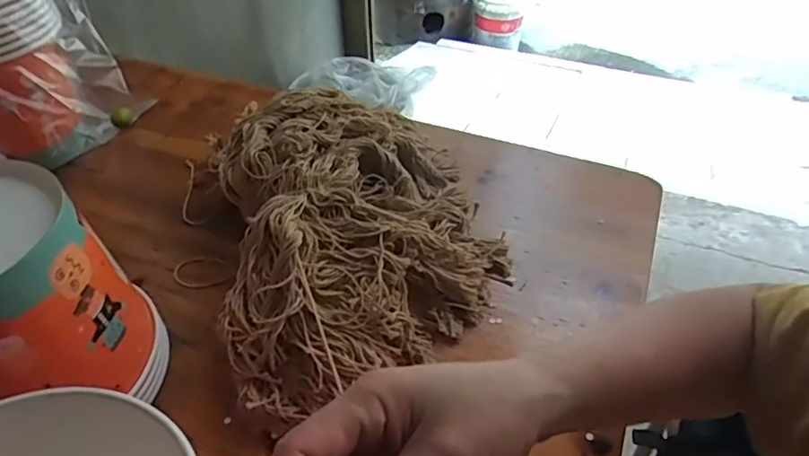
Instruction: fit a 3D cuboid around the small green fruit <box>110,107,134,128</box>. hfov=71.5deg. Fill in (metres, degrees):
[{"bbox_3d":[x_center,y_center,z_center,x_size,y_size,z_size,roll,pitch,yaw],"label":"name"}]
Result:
[{"bbox_3d":[-0.342,-0.134,0.681,0.025,0.027,0.021,-22,50,-22],"label":"small green fruit"}]

